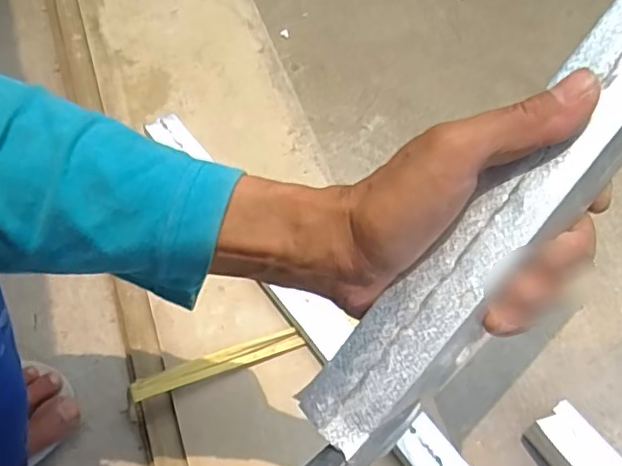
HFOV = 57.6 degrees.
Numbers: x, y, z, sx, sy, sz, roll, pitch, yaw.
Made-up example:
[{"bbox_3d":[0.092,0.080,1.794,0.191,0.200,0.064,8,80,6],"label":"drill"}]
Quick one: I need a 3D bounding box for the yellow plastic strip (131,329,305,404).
[{"bbox_3d":[-0.074,0.106,0.460,0.139,0.004,0.018,-16,71,-15],"label":"yellow plastic strip"}]

